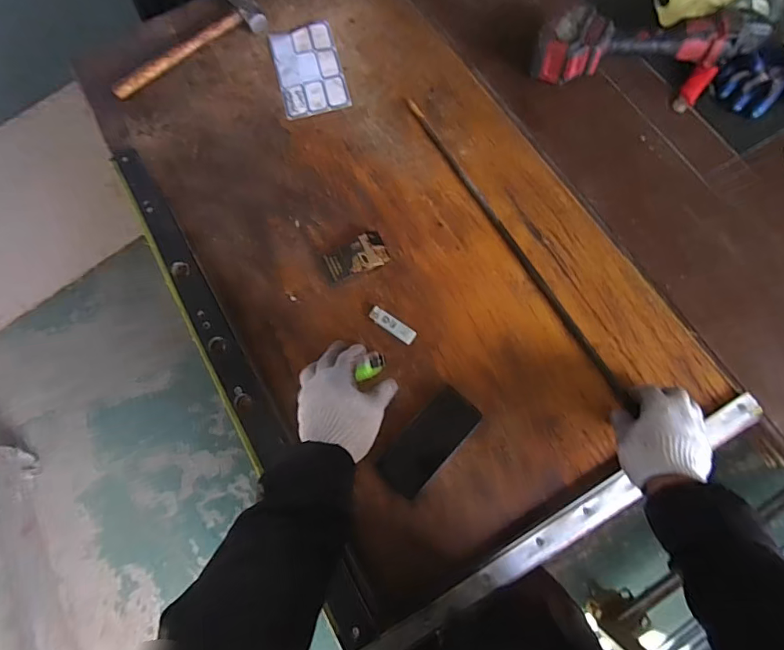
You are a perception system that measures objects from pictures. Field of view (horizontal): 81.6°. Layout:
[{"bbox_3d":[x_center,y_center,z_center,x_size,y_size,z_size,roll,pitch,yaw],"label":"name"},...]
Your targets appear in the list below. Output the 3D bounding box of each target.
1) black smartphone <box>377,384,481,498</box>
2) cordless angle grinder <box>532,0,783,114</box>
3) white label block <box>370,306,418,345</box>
[{"bbox_3d":[0.054,0.164,0.643,0.071,0.006,0.155,41,79,14],"label":"black smartphone"},{"bbox_3d":[0.448,-0.469,0.775,0.394,0.100,0.143,-5,73,1],"label":"cordless angle grinder"},{"bbox_3d":[0.000,0.000,0.694,0.078,0.010,0.024,34,78,12],"label":"white label block"}]

